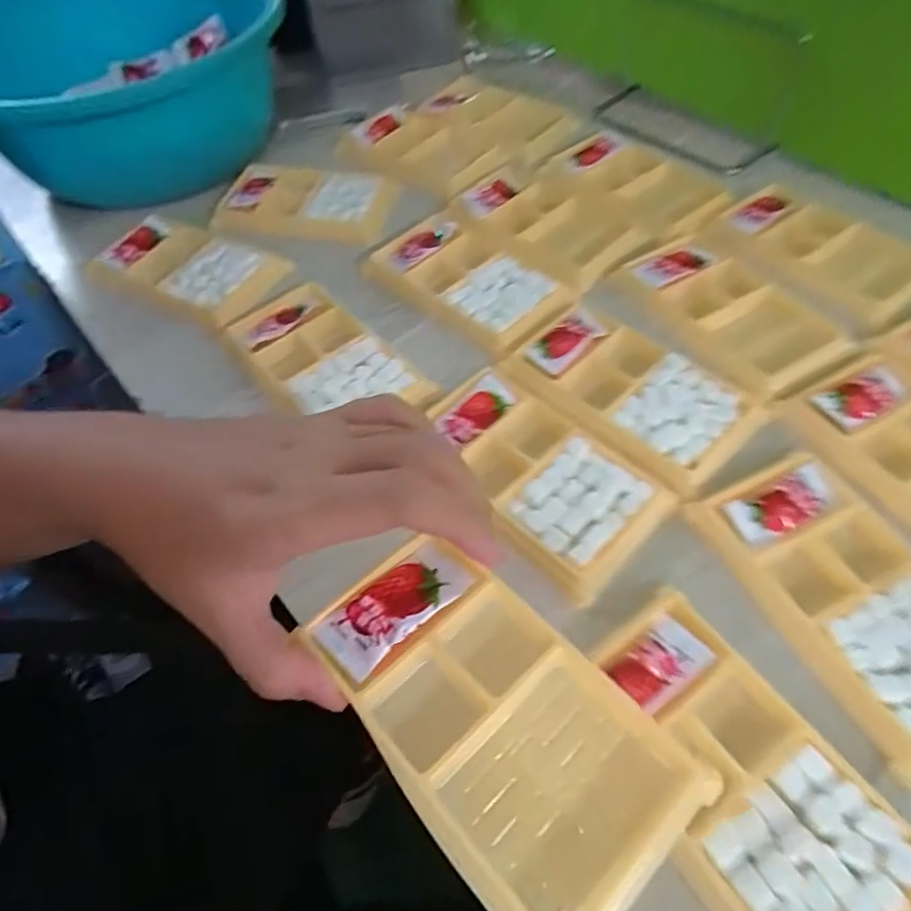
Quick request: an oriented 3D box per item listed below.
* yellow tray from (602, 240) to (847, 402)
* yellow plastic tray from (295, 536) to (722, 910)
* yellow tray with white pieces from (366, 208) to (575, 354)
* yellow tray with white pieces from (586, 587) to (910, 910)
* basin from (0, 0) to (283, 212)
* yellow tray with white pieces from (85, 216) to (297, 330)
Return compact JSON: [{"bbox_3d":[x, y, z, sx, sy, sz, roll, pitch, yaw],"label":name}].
[{"bbox_3d":[0.171,-0.092,0.369,0.071,0.015,0.132,-31,59,-16],"label":"yellow tray"},{"bbox_3d":[0.012,0.086,0.199,0.073,0.014,0.130,-38,61,-20],"label":"yellow plastic tray"},{"bbox_3d":[0.008,-0.123,0.400,0.137,0.011,0.075,37,66,25],"label":"yellow tray with white pieces"},{"bbox_3d":[0.107,0.123,0.223,0.074,0.011,0.135,-31,59,-16],"label":"yellow tray with white pieces"},{"bbox_3d":[-0.257,-0.299,0.472,0.228,0.107,0.222,-2,56,3],"label":"basin"},{"bbox_3d":[-0.192,-0.139,0.421,0.132,0.011,0.073,24,61,19],"label":"yellow tray with white pieces"}]

